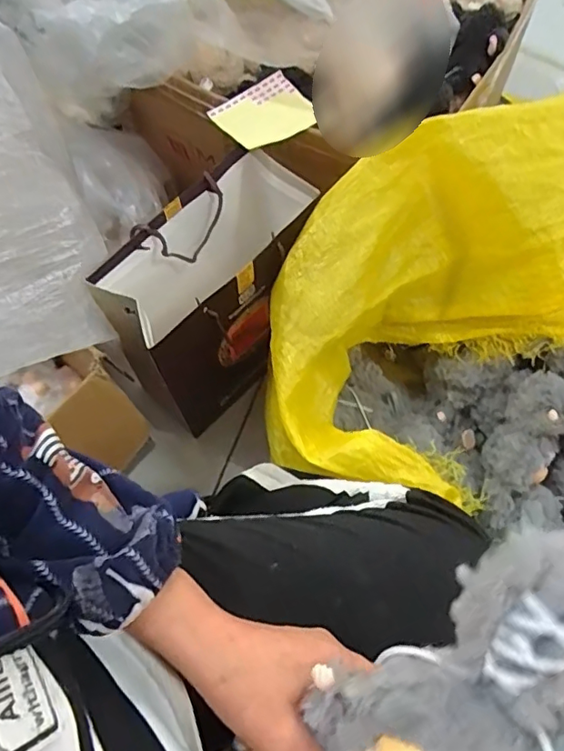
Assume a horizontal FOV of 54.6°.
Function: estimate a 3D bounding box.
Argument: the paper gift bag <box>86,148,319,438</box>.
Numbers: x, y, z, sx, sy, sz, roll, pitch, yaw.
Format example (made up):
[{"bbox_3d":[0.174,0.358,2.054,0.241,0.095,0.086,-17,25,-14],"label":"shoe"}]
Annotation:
[{"bbox_3d":[-0.076,-0.102,0.741,0.149,0.268,0.290,37,72,16],"label":"paper gift bag"}]

